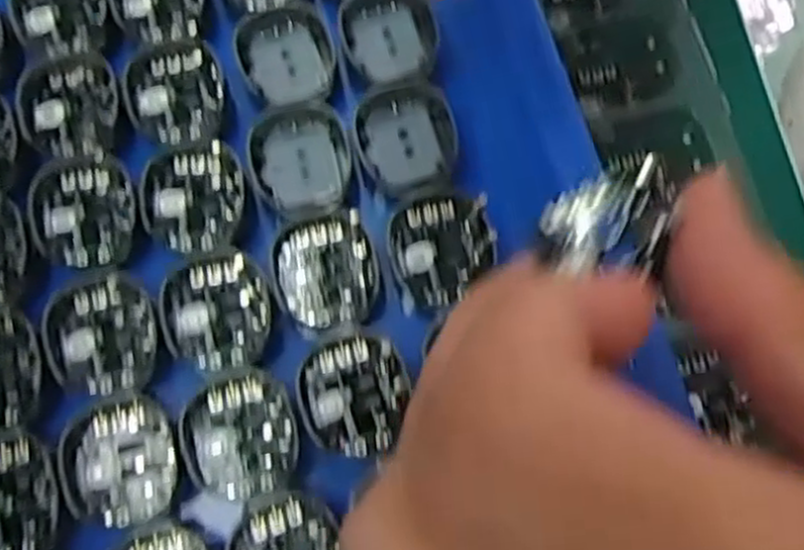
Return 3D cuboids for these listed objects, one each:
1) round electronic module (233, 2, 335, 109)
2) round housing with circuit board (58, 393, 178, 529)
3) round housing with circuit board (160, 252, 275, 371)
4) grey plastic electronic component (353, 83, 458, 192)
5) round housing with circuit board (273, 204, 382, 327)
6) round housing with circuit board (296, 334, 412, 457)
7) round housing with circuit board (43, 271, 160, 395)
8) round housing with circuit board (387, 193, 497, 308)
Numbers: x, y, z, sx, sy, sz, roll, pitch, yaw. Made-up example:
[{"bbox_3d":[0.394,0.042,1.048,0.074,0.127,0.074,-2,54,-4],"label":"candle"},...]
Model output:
[{"bbox_3d":[-0.030,-0.058,0.205,0.024,0.004,0.029,-11,73,-1],"label":"round electronic module"},{"bbox_3d":[-0.063,0.041,0.173,0.024,0.004,0.028,-11,73,-1],"label":"round housing with circuit board"},{"bbox_3d":[-0.044,0.009,0.183,0.025,0.004,0.027,-1,73,2],"label":"round housing with circuit board"},{"bbox_3d":[0.001,-0.035,0.198,0.024,0.004,0.027,-13,73,-2],"label":"grey plastic electronic component"},{"bbox_3d":[-0.018,-0.001,0.186,0.024,0.004,0.029,-10,73,-1],"label":"round housing with circuit board"},{"bbox_3d":[-0.012,0.027,0.177,0.023,0.006,0.026,13,74,6],"label":"round housing with circuit board"},{"bbox_3d":[-0.070,0.013,0.182,0.024,0.004,0.027,-12,73,-1],"label":"round housing with circuit board"},{"bbox_3d":[0.010,-0.007,0.187,0.025,0.005,0.026,-1,73,2],"label":"round housing with circuit board"}]

